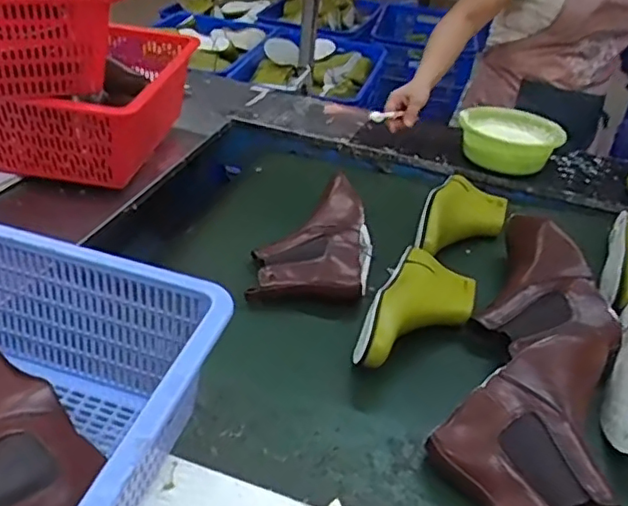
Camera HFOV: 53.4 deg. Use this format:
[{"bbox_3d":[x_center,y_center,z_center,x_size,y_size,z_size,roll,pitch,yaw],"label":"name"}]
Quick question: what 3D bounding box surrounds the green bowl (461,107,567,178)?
[{"bbox_3d":[0.369,-0.214,1.180,0.180,0.075,0.169,4,35,-3],"label":"green bowl"}]

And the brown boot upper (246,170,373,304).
[{"bbox_3d":[0.003,-0.018,0.911,0.162,0.086,0.238,9,35,5],"label":"brown boot upper"}]

